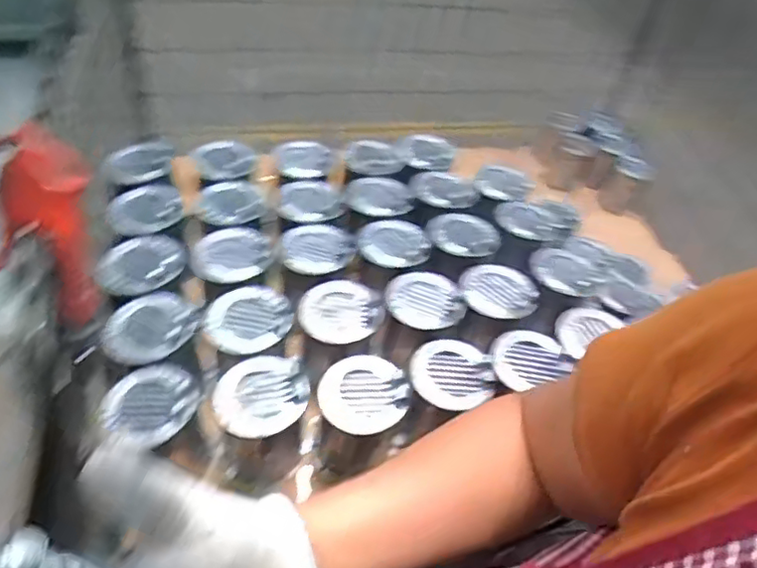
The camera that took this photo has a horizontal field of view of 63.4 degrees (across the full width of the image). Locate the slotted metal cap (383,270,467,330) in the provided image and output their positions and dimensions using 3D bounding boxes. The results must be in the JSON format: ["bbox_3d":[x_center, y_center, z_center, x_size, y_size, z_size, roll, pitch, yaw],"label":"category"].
[{"bbox_3d":[0.057,0.017,0.733,0.093,0.012,0.086,5,47,-5],"label":"slotted metal cap"}]

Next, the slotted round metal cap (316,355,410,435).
[{"bbox_3d":[-0.016,0.114,0.637,0.093,0.017,0.082,-21,54,-26],"label":"slotted round metal cap"}]

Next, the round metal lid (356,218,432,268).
[{"bbox_3d":[0.022,-0.055,0.788,0.089,0.012,0.086,5,47,-5],"label":"round metal lid"}]

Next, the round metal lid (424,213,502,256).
[{"bbox_3d":[0.116,-0.069,0.827,0.098,0.007,0.098,5,47,-5],"label":"round metal lid"}]

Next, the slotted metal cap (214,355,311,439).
[{"bbox_3d":[-0.120,0.114,0.622,0.094,0.019,0.076,-23,55,-28],"label":"slotted metal cap"}]

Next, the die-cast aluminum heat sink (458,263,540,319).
[{"bbox_3d":[0.149,0.007,0.756,0.094,0.013,0.081,19,47,8],"label":"die-cast aluminum heat sink"}]

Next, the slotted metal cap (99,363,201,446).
[{"bbox_3d":[-0.226,0.118,0.608,0.089,0.028,0.089,-2,53,3],"label":"slotted metal cap"}]

